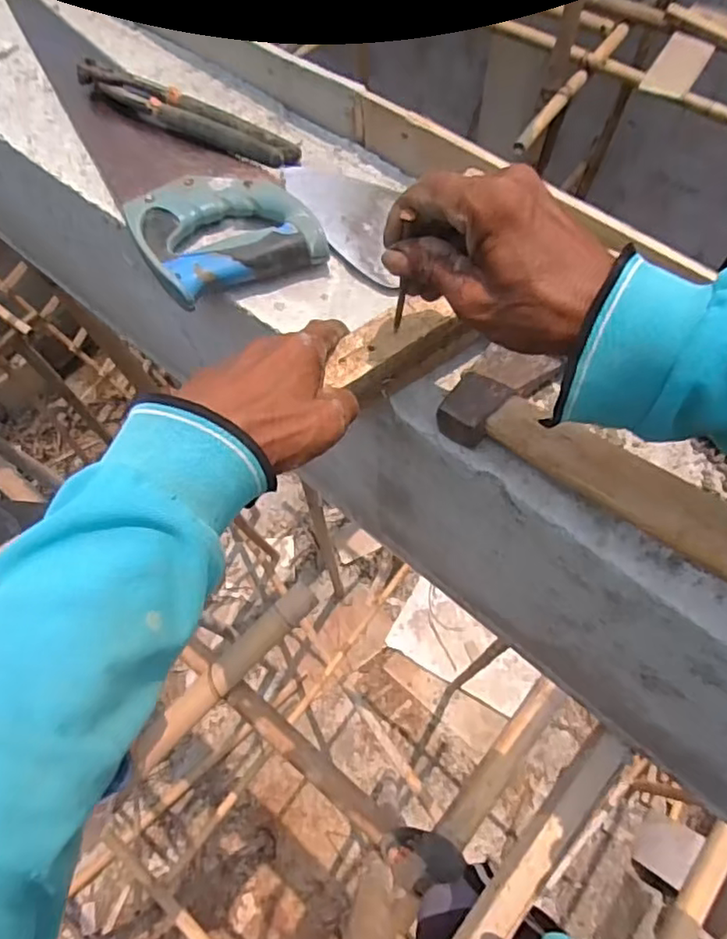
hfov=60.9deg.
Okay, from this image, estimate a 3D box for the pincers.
[{"bbox_3d":[-0.157,-0.313,0.545,0.218,0.023,0.045,27,69,13],"label":"pincers"}]

